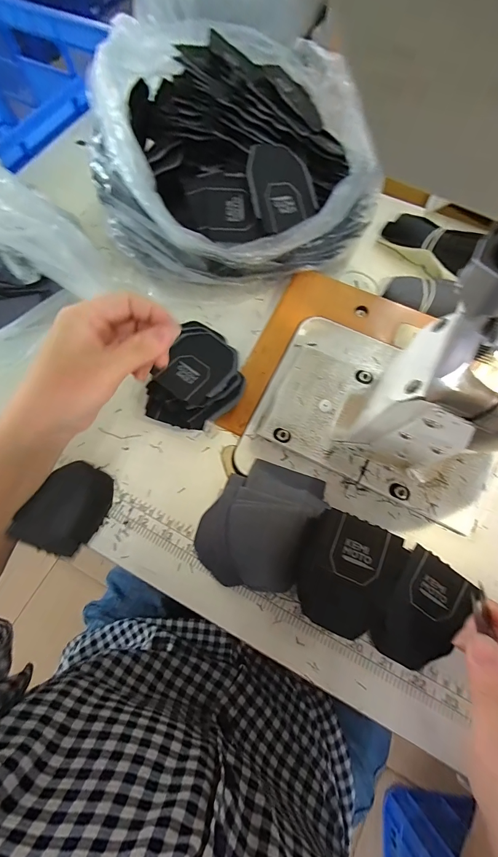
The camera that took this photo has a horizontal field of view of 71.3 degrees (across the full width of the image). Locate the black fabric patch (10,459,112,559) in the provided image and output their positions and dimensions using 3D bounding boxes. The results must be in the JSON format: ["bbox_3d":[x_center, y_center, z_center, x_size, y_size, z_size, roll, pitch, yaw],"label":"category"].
[{"bbox_3d":[-0.146,0.065,0.285,0.008,0.063,0.071,18,70,38],"label":"black fabric patch"}]

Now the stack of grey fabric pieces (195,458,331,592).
[{"bbox_3d":[0.009,0.078,0.293,0.086,0.024,0.108,26,71,9],"label":"stack of grey fabric pieces"}]

